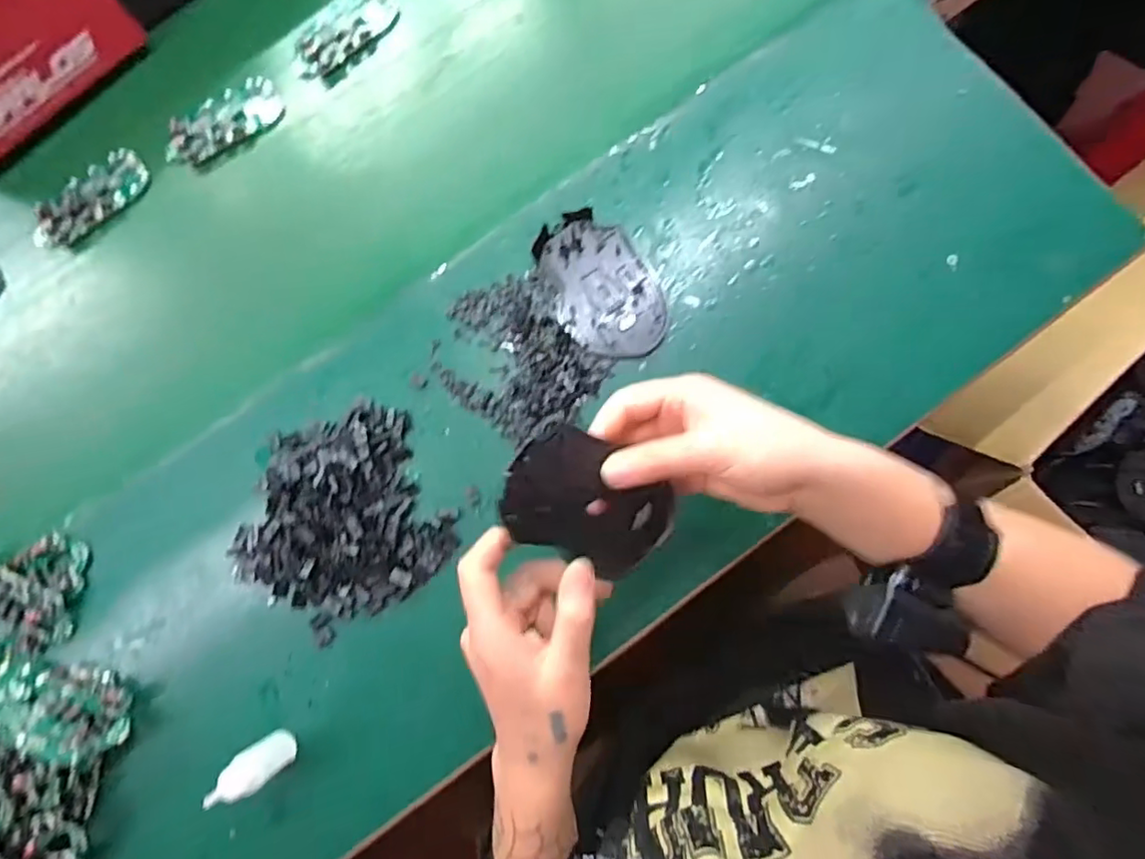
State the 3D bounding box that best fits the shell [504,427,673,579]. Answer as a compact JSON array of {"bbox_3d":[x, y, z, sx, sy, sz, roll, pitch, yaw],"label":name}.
[{"bbox_3d":[0.011,0.042,0.330,0.111,0.012,0.064,31,85,-32],"label":"shell"}]

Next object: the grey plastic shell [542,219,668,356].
[{"bbox_3d":[0.024,-0.103,0.436,0.073,0.009,0.104,-19,79,0],"label":"grey plastic shell"}]

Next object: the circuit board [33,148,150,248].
[{"bbox_3d":[-0.389,-0.185,0.478,0.042,0.022,0.100,40,84,10],"label":"circuit board"}]

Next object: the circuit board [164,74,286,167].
[{"bbox_3d":[-0.285,-0.252,0.485,0.096,0.018,0.046,-33,81,-2],"label":"circuit board"}]

